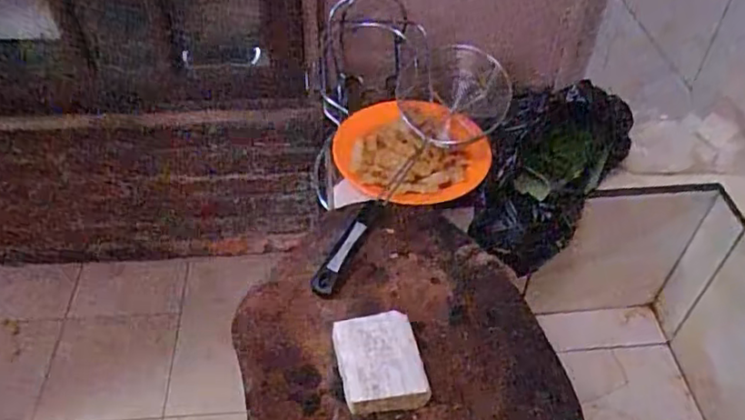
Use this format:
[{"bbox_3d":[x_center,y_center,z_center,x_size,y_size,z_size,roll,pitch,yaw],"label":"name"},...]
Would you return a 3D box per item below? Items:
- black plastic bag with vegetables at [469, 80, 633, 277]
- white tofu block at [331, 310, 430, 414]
[{"bbox_3d":[0.227,-0.052,0.816,0.148,0.173,0.198,29,52,24],"label":"black plastic bag with vegetables"},{"bbox_3d":[0.005,0.149,0.595,0.076,0.036,0.092,-9,47,-11],"label":"white tofu block"}]

